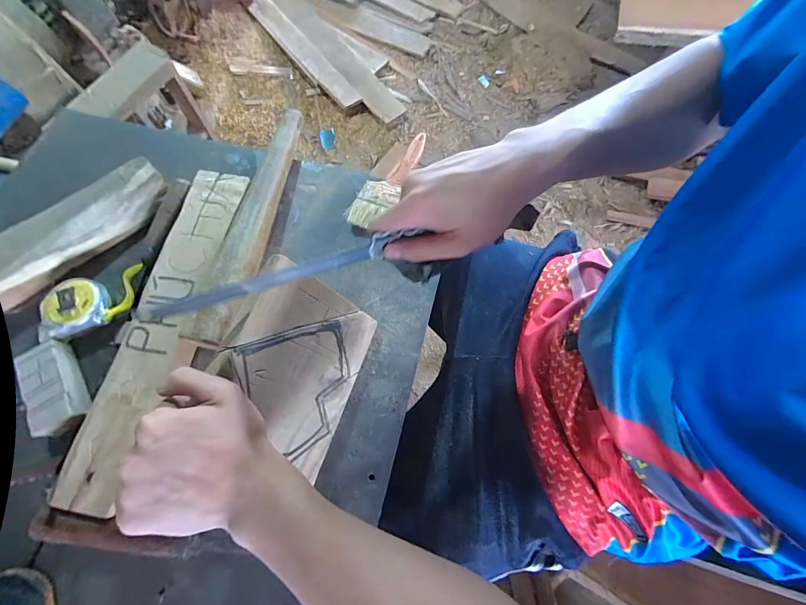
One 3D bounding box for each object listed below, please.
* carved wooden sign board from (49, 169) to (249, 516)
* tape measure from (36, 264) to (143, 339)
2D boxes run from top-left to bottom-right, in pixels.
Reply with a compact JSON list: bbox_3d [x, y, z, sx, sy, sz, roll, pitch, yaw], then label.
[{"bbox_3d":[-0.279,0.011,0.390,0.085,0.027,0.393,8,70,3],"label":"carved wooden sign board"},{"bbox_3d":[-0.374,-0.003,0.419,0.101,0.035,0.065,-22,71,-7],"label":"tape measure"}]

